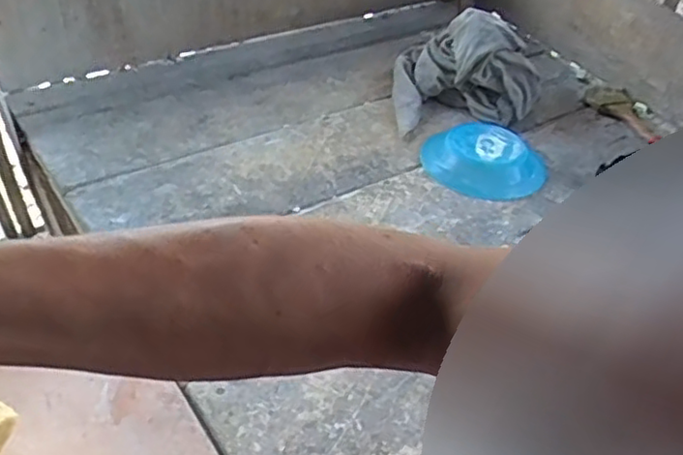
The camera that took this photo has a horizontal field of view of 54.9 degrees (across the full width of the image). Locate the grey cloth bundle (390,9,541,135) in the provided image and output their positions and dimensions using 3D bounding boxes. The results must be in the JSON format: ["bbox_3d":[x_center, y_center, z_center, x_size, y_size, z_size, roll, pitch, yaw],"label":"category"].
[{"bbox_3d":[0.192,-0.233,1.010,0.226,0.142,0.187,13,42,6],"label":"grey cloth bundle"}]

